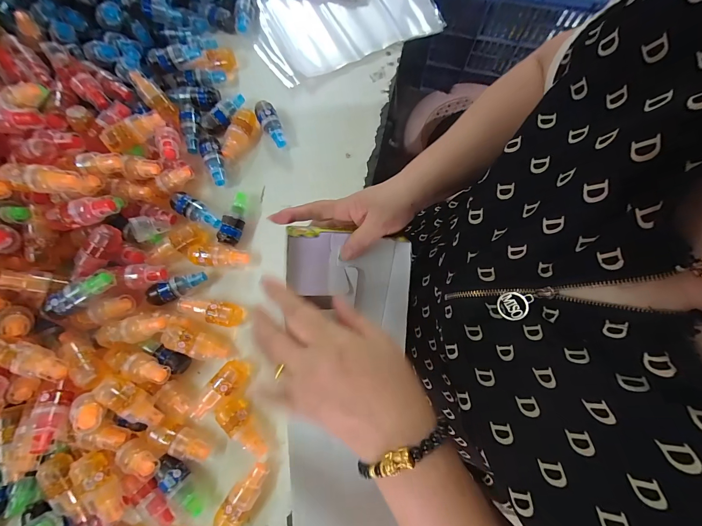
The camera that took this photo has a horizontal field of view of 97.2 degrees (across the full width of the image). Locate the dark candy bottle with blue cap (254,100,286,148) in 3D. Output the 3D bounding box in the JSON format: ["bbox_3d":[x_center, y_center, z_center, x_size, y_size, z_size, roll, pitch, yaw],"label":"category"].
[{"bbox_3d":[-0.121,-0.210,0.472,0.028,0.027,0.075,-27,79,-5],"label":"dark candy bottle with blue cap"}]

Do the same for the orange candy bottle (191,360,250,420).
[{"bbox_3d":[-0.163,0.158,0.386,0.031,0.033,0.077,42,81,9],"label":"orange candy bottle"}]

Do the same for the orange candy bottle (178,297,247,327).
[{"bbox_3d":[-0.184,0.064,0.405,0.082,0.024,0.031,6,78,2],"label":"orange candy bottle"}]

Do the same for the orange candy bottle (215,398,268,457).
[{"bbox_3d":[-0.130,0.198,0.374,0.076,0.029,0.027,42,81,9],"label":"orange candy bottle"}]

